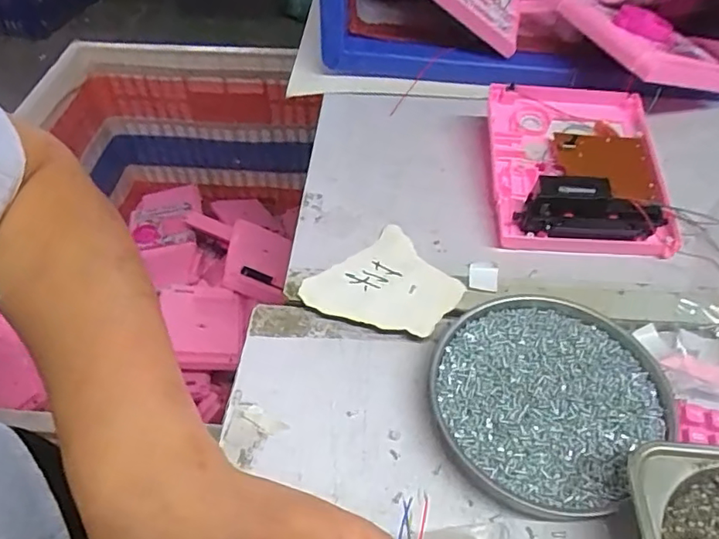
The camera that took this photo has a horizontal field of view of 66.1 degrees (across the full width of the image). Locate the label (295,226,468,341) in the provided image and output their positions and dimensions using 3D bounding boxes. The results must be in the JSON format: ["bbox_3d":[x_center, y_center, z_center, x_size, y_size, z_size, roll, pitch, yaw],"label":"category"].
[{"bbox_3d":[0.018,0.014,0.389,0.094,0.012,0.086,-33,56,-25],"label":"label"}]

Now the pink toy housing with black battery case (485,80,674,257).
[{"bbox_3d":[0.174,-0.088,0.448,0.130,0.047,0.165,5,49,5],"label":"pink toy housing with black battery case"}]

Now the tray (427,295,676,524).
[{"bbox_3d":[0.110,0.075,0.334,0.130,0.018,0.126,0,49,1],"label":"tray"}]

